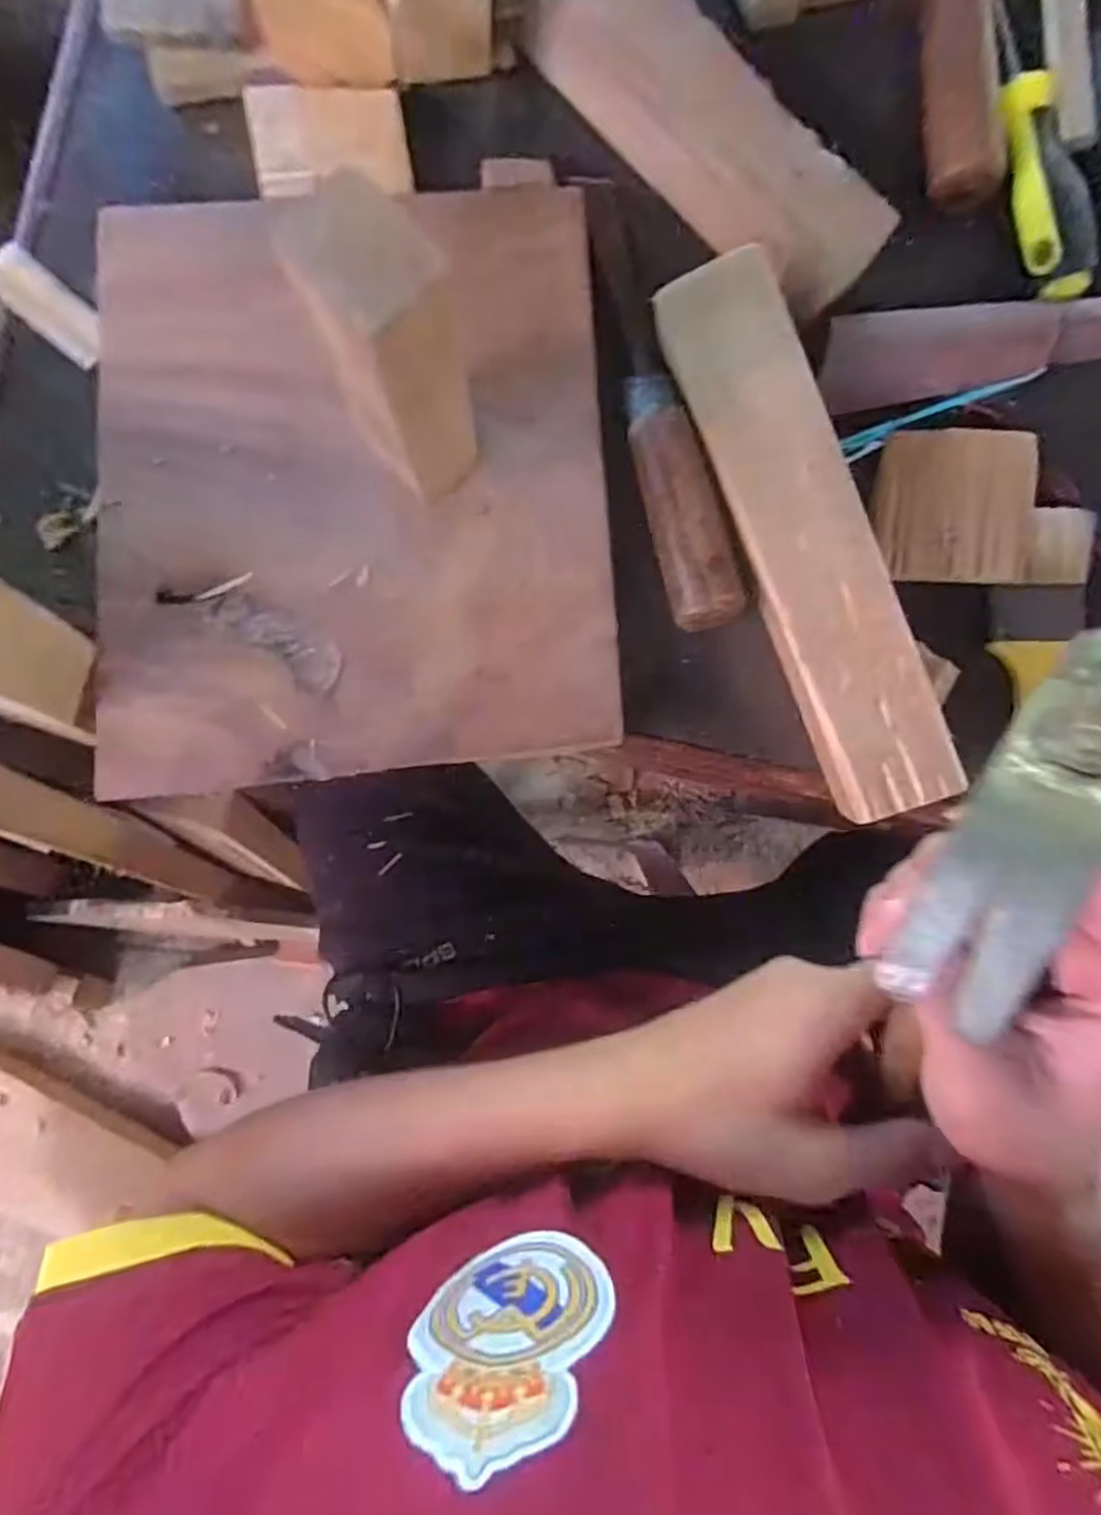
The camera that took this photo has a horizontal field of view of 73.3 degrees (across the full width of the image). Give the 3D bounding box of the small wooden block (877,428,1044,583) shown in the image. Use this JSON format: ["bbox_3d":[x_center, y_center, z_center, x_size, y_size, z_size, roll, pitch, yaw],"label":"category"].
[{"bbox_3d":[0.190,-0.116,0.341,0.071,0.015,0.068,7,88,-1],"label":"small wooden block"}]

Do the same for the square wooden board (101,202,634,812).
[{"bbox_3d":[-0.087,-0.116,0.326,0.224,0.012,0.245,-4,91,-2],"label":"square wooden board"}]

